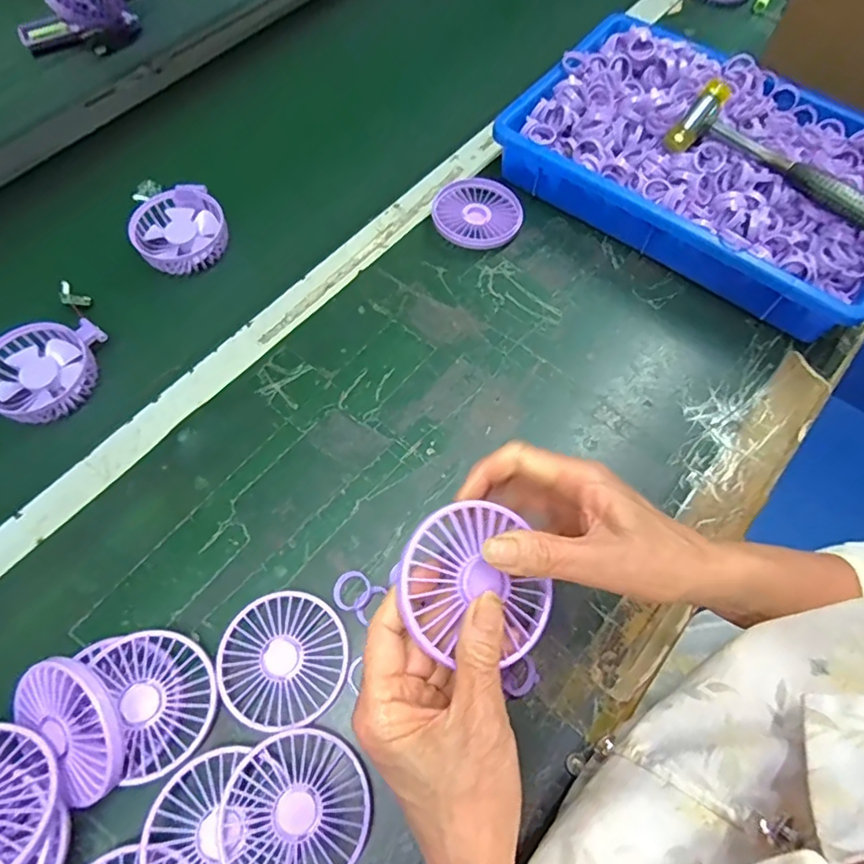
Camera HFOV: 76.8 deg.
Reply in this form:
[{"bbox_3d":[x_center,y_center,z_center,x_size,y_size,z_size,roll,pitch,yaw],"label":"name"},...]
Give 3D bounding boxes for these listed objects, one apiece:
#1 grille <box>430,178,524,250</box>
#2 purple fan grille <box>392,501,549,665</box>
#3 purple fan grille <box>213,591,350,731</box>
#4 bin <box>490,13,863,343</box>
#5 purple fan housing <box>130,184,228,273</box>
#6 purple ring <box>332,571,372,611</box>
[{"bbox_3d":[0.045,-0.216,0.543,0.086,0.021,0.086,0,65,0],"label":"grille"},{"bbox_3d":[0.024,0.081,0.291,0.081,0.011,0.083,5,76,-19],"label":"purple fan grille"},{"bbox_3d":[-0.102,0.155,0.374,0.085,0.011,0.083,0,65,0],"label":"purple fan grille"},{"bbox_3d":[0.268,-0.264,0.534,0.364,0.083,0.230,36,69,15],"label":"bin"},{"bbox_3d":[-0.255,-0.204,0.551,0.090,0.025,0.089,0,65,0],"label":"purple fan housing"},{"bbox_3d":[-0.058,0.115,0.395,0.027,0.008,0.027,0,65,0],"label":"purple ring"}]

